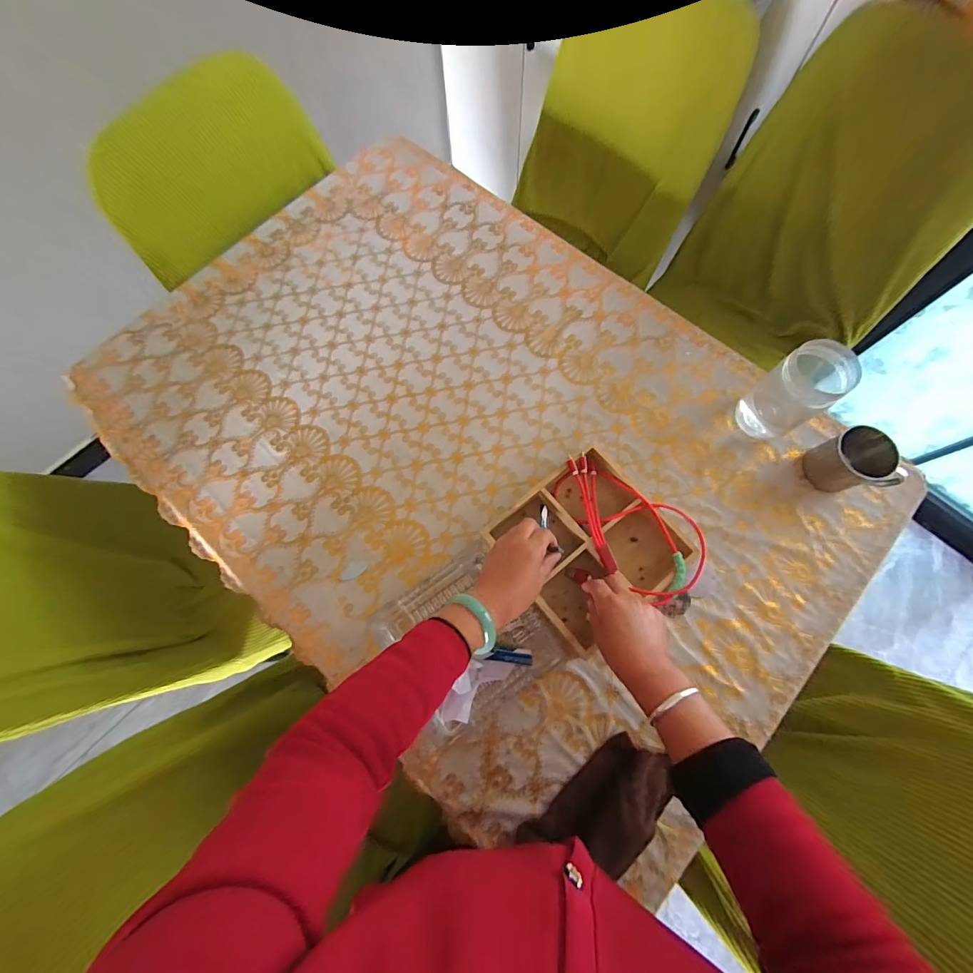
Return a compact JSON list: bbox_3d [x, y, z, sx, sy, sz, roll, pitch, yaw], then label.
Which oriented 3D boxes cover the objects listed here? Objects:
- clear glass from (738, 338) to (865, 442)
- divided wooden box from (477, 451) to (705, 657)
[{"bbox_3d":[0.412,-0.128,0.557,0.080,0.147,0.079,0,72,0],"label":"clear glass"},{"bbox_3d":[0.140,0.082,0.547,0.211,0.047,0.211,-35,75,-10],"label":"divided wooden box"}]

